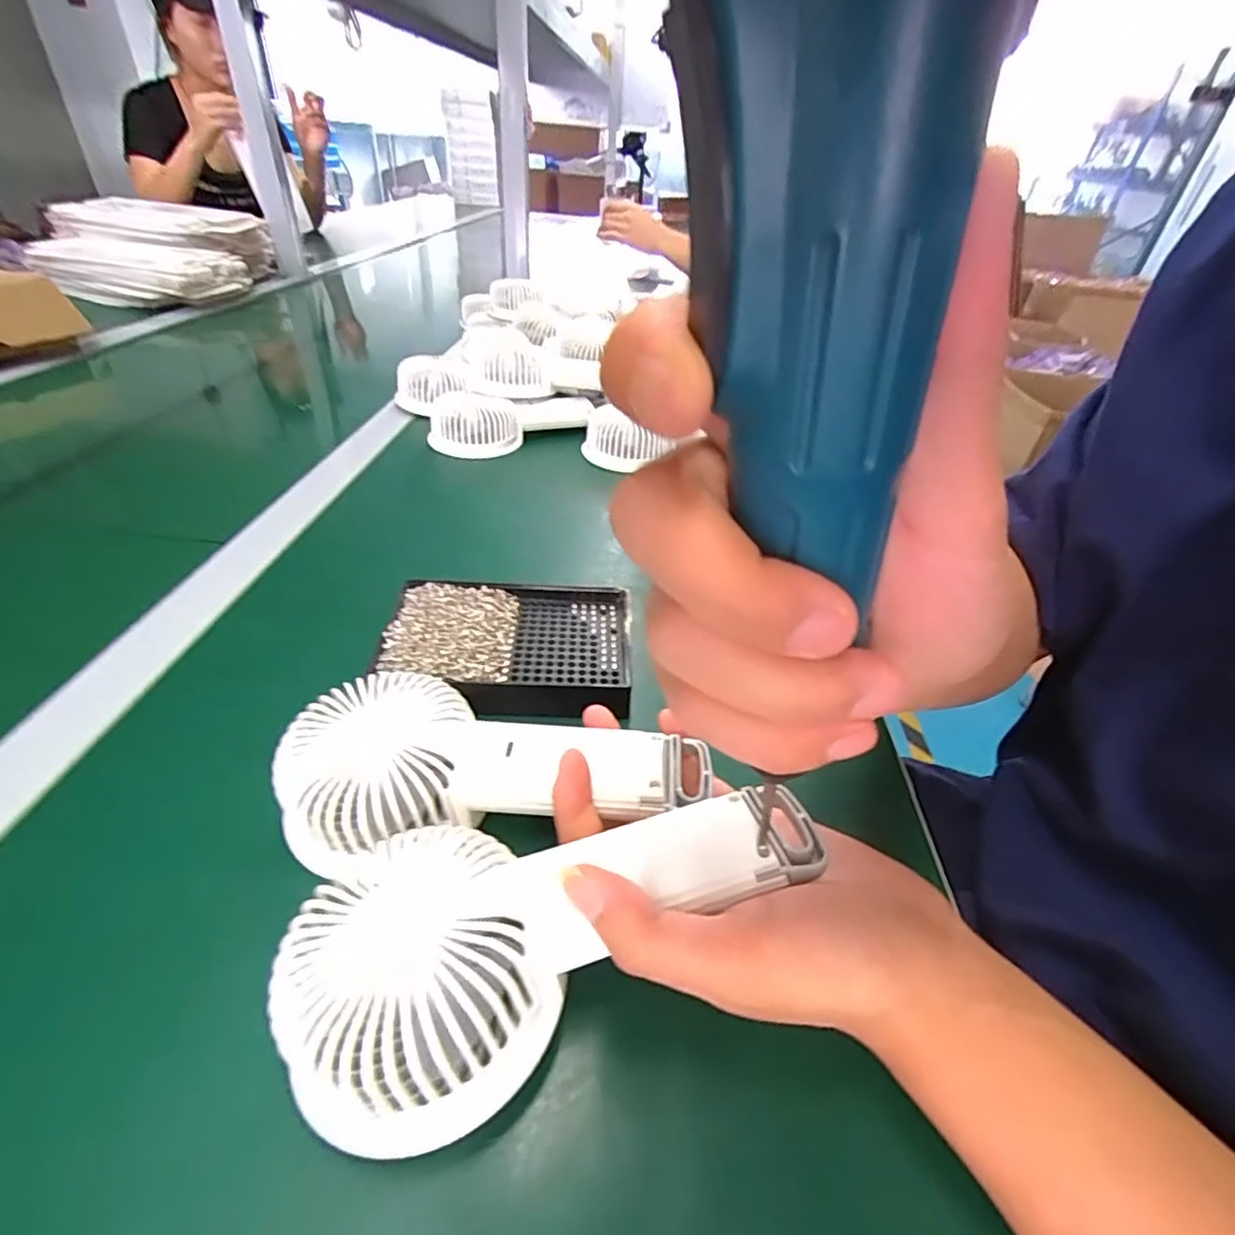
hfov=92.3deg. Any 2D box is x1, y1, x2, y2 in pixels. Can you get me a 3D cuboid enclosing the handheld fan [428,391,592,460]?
[{"bbox_3d":[-0.105,-0.200,0.603,0.168,0.044,0.070,-17,43,-26],"label":"handheld fan"}]

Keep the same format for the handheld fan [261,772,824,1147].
[{"bbox_3d":[-0.018,0.096,0.196,0.165,0.041,0.076,-16,42,-14],"label":"handheld fan"}]

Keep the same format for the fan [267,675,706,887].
[{"bbox_3d":[-0.051,0.065,0.256,0.172,0.032,0.079,1,38,-1],"label":"fan"}]

